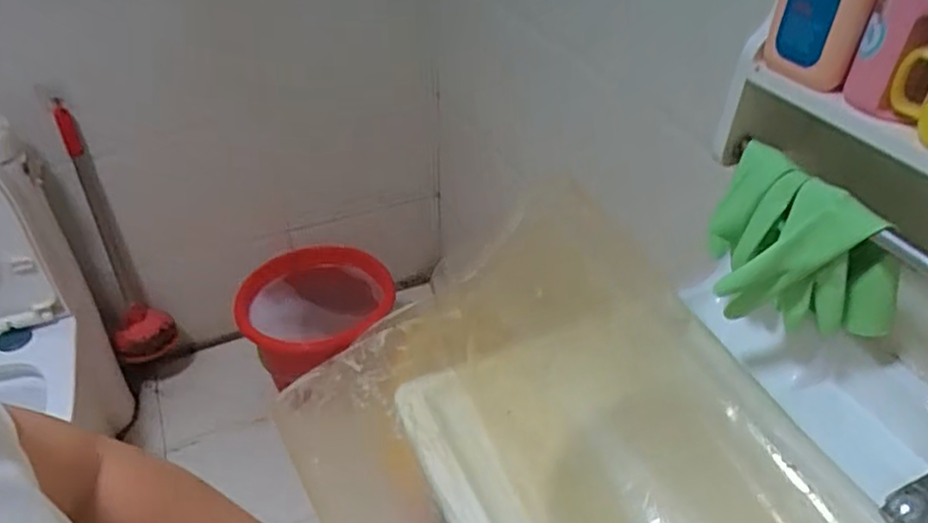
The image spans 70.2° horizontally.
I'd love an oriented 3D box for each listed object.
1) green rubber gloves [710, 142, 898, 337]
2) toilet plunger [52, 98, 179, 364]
[{"bbox_3d":[0.322,-0.016,0.629,0.151,0.139,0.120,6,38,6],"label":"green rubber gloves"},{"bbox_3d":[-0.744,-0.031,1.389,0.134,0.648,0.123,-19,42,-23],"label":"toilet plunger"}]

